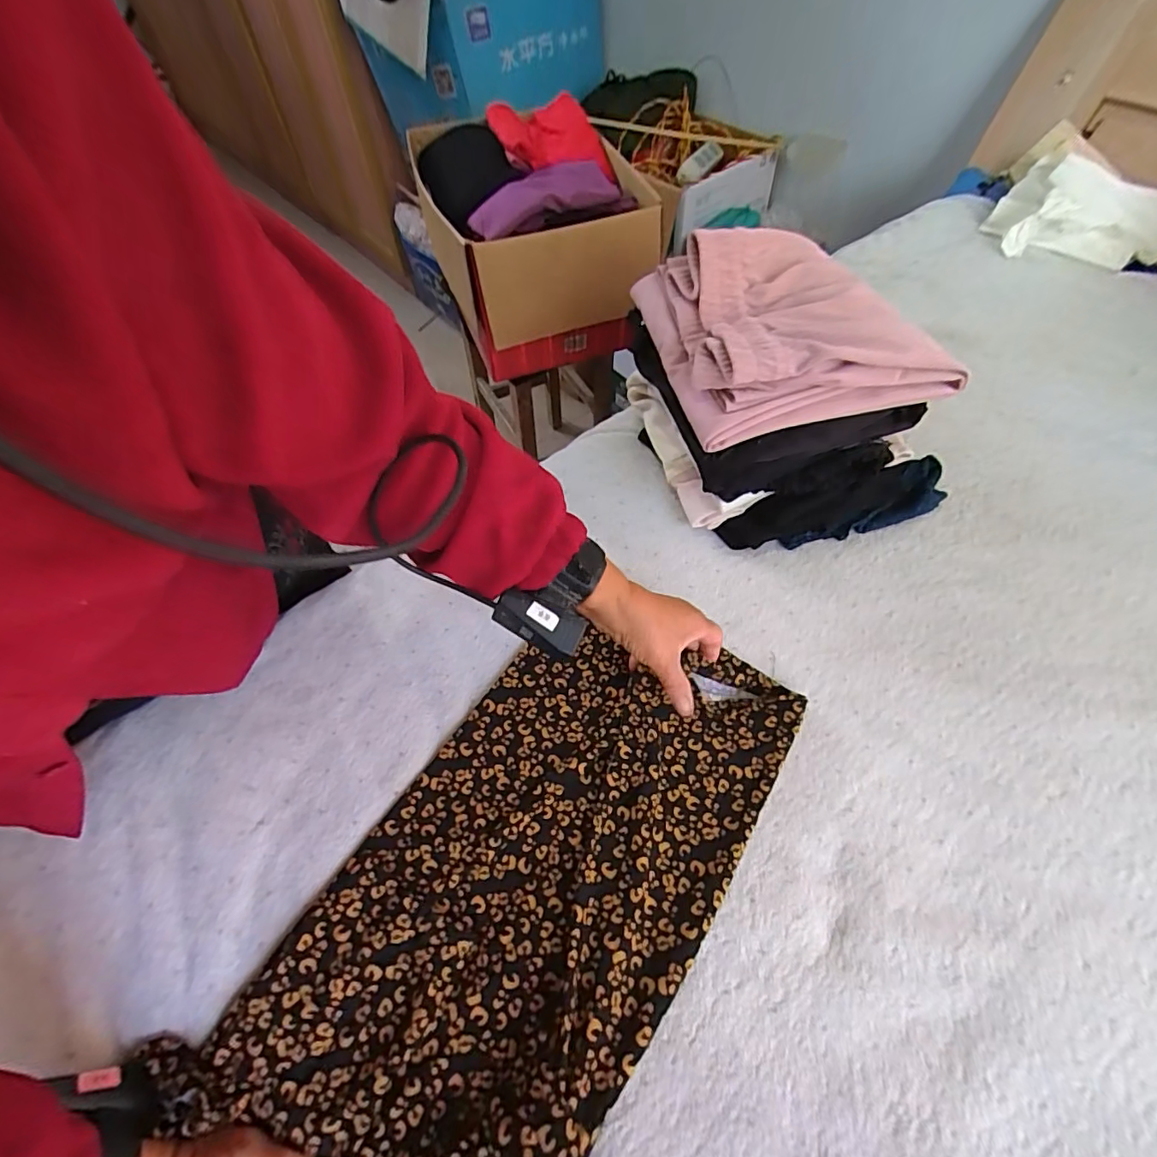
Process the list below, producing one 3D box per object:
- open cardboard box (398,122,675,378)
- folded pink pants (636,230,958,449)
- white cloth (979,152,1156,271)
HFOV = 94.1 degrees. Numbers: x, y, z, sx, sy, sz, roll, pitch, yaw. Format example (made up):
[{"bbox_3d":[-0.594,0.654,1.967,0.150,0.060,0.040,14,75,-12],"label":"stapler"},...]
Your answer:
[{"bbox_3d":[-0.090,-0.607,0.984,0.333,0.266,0.436,-20,58,-10],"label":"open cardboard box"},{"bbox_3d":[0.199,-0.252,0.536,0.228,0.077,0.250,-14,57,-6],"label":"folded pink pants"},{"bbox_3d":[0.763,-0.546,0.822,0.154,0.098,0.243,-39,63,-20],"label":"white cloth"}]

